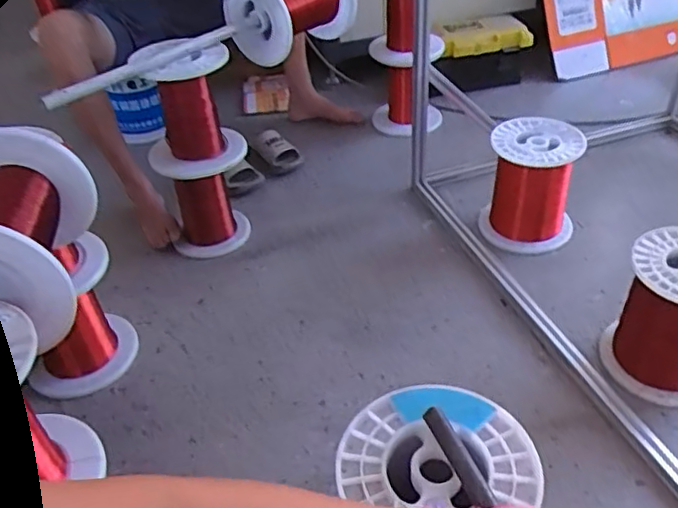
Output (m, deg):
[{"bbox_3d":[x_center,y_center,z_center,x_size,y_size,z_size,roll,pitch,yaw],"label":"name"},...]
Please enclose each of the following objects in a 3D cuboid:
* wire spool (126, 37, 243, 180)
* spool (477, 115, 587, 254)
[{"bbox_3d":[-0.332,-0.318,1.387,0.208,0.270,0.179,-13,40,-10],"label":"wire spool"},{"bbox_3d":[0.442,-0.162,1.445,0.197,0.244,0.195,-2,40,2],"label":"spool"}]

